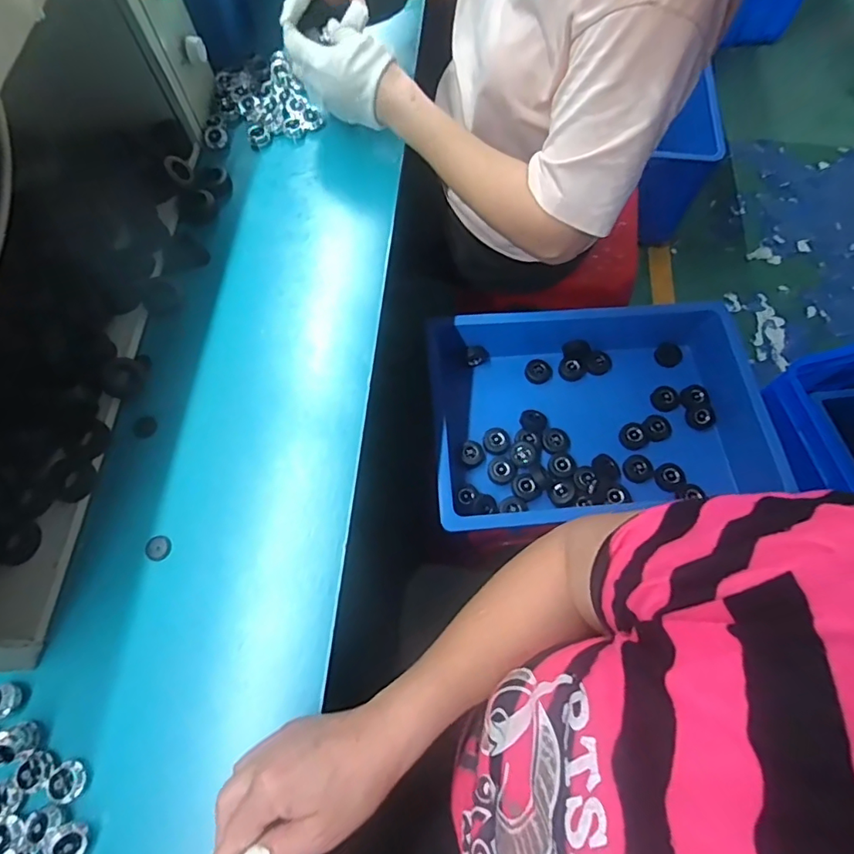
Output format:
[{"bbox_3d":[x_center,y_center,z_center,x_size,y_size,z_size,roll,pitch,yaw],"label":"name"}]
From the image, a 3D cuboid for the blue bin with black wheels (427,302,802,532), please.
[{"bbox_3d":[0.222,-0.030,0.723,0.451,0.100,0.315,-8,67,-4],"label":"blue bin with black wheels"}]

